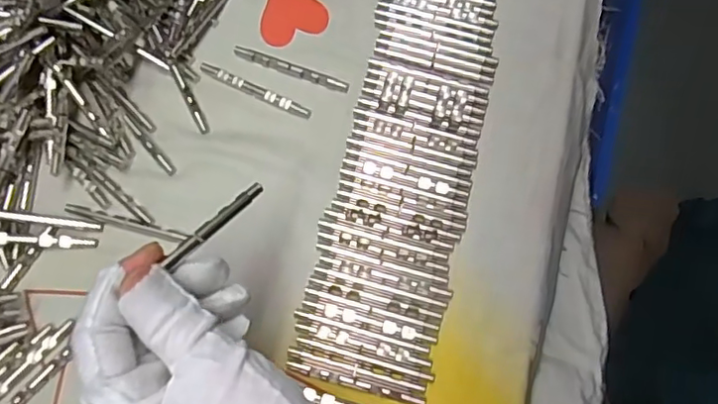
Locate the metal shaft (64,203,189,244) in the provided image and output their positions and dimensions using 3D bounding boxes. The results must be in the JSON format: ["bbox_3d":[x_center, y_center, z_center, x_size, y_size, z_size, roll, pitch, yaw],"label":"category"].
[{"bbox_3d":[-0.123,0.011,0.311,0.066,0.004,0.007,15,75,4],"label":"metal shaft"}]

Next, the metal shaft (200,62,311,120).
[{"bbox_3d":[-0.058,-0.063,0.332,0.069,0.004,0.006,26,76,7],"label":"metal shaft"}]

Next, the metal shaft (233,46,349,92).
[{"bbox_3d":[-0.039,-0.076,0.334,0.069,0.004,0.006,20,75,5],"label":"metal shaft"}]

